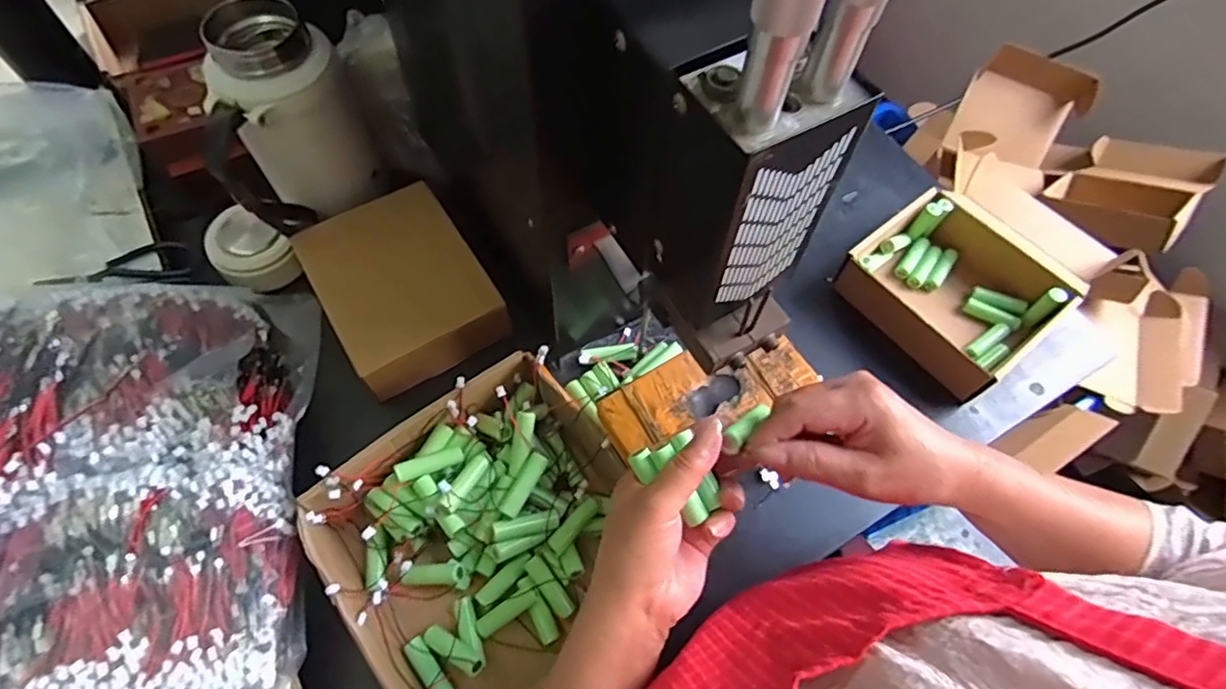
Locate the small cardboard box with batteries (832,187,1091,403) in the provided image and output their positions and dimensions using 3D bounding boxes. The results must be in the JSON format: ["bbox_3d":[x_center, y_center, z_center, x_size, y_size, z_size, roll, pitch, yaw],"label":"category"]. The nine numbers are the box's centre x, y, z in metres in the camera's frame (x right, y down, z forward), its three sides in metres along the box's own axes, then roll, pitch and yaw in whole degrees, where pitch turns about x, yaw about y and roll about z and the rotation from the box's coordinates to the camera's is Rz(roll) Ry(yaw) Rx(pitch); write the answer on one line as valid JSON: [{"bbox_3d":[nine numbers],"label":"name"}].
[{"bbox_3d":[0.307,-0.046,0.574,0.137,0.058,0.166,-32,68,-18],"label":"small cardboard box with batteries"}]

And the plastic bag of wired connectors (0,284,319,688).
[{"bbox_3d":[-0.407,0.098,0.417,0.362,0.077,0.317,-9,63,-8],"label":"plastic bag of wired connectors"}]

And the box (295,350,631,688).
[{"bbox_3d":[-0.086,0.140,0.450,0.205,0.067,0.203,-35,69,-19],"label":"box"}]

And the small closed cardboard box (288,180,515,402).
[{"bbox_3d":[-0.183,-0.055,0.534,0.128,0.048,0.164,-29,67,-17],"label":"small closed cardboard box"}]

